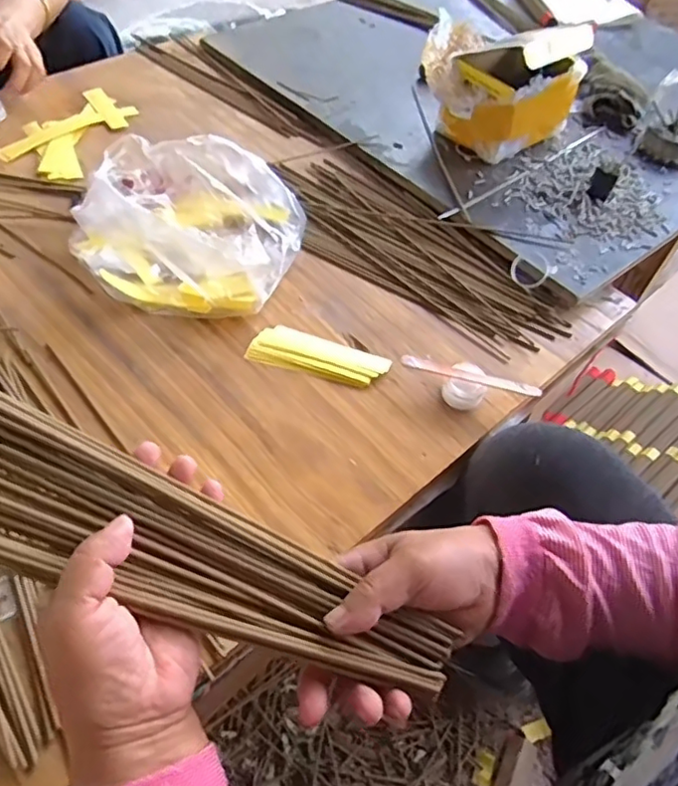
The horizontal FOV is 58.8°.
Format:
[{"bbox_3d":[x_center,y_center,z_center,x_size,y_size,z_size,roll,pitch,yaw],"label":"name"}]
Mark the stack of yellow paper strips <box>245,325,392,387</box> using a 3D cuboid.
[{"bbox_3d":[-0.018,-0.035,0.559,0.127,0.006,0.048,15,53,6],"label":"stack of yellow paper strips"}]

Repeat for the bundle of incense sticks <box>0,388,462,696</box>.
[{"bbox_3d":[-0.089,0.080,0.306,0.312,0.018,0.076,26,55,-5],"label":"bundle of incense sticks"}]

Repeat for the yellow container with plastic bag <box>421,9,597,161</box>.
[{"bbox_3d":[0.191,-0.392,0.751,0.155,0.118,0.171,-37,64,-28],"label":"yellow container with plastic bag"}]

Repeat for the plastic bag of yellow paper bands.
[{"bbox_3d":[-0.155,-0.180,0.600,0.210,0.108,0.184,15,53,6],"label":"plastic bag of yellow paper bands"}]

